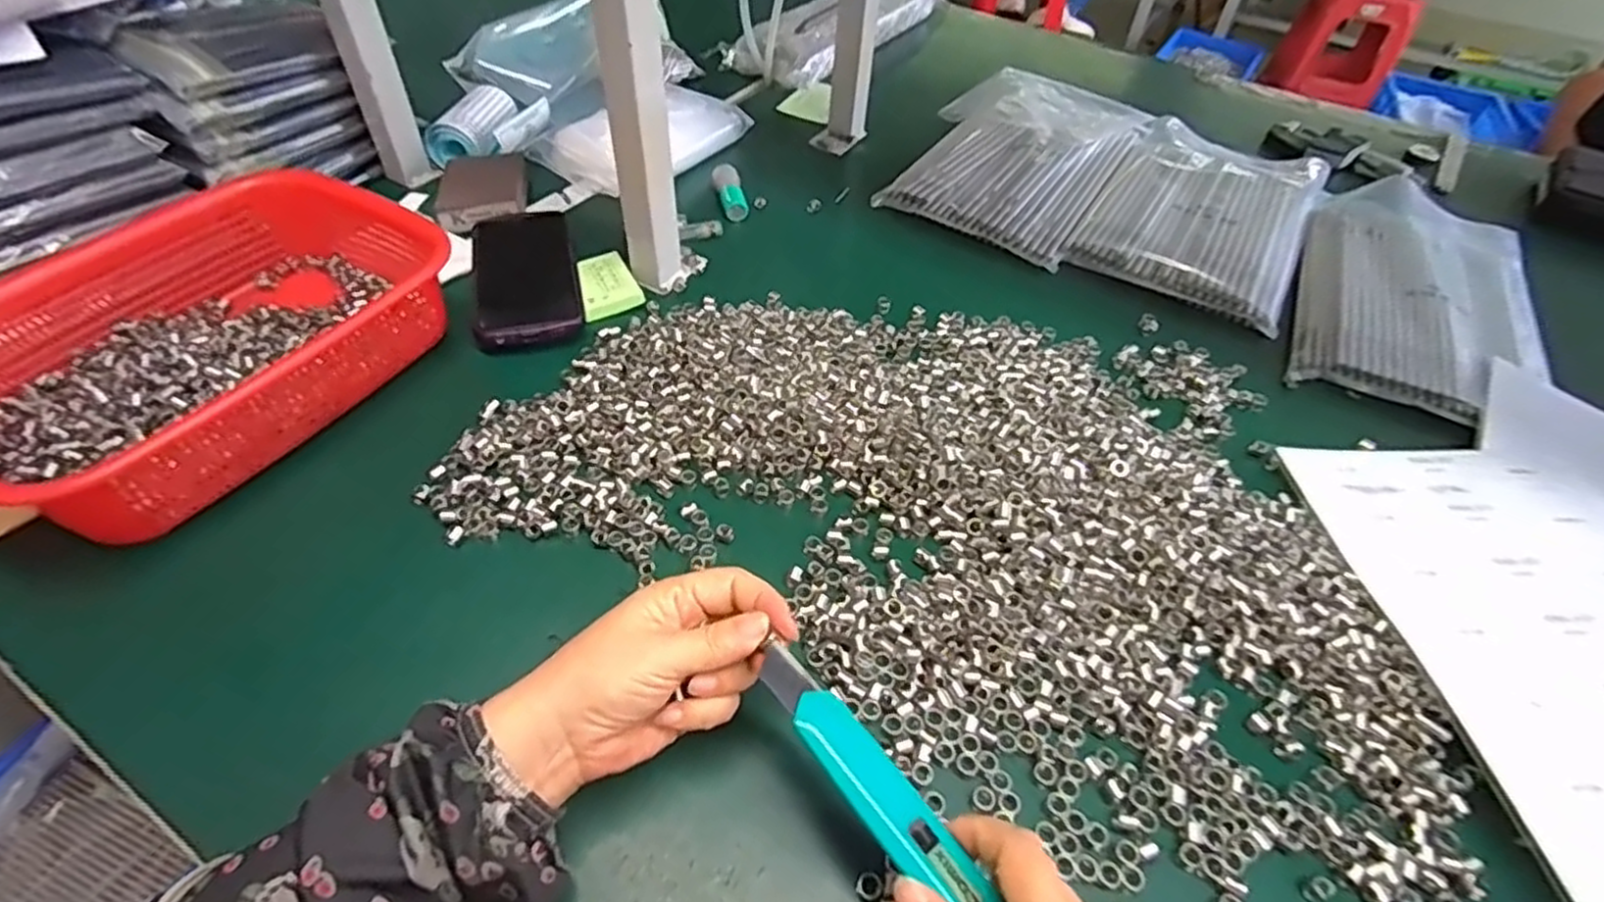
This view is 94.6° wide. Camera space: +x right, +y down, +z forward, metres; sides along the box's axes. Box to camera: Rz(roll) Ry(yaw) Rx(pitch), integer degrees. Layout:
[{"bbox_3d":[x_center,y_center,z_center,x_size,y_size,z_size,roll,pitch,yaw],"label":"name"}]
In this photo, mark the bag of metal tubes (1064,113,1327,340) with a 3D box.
[{"bbox_3d":[0.397,-0.241,0.726,0.179,0.019,0.322,26,51,19],"label":"bag of metal tubes"}]

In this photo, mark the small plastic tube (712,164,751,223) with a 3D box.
[{"bbox_3d":[-0.067,-0.242,0.692,0.024,0.021,0.063,-10,49,-12],"label":"small plastic tube"}]

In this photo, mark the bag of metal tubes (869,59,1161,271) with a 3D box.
[{"bbox_3d":[0.225,-0.312,0.772,0.193,0.031,0.318,25,51,18],"label":"bag of metal tubes"}]

